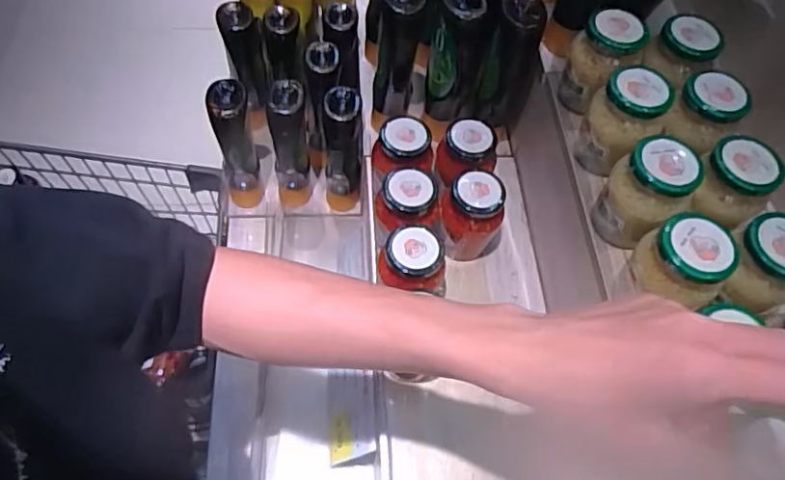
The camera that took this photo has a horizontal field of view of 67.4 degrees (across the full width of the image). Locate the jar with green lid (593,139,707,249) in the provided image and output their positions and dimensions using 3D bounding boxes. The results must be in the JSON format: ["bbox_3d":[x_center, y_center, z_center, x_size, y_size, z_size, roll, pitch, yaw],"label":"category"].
[{"bbox_3d":[0.225,-0.041,0.524,0.064,0.099,0.059,37,63,16],"label":"jar with green lid"}]

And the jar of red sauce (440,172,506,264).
[{"bbox_3d":[0.090,-0.026,0.673,0.075,0.102,0.065,19,59,7],"label":"jar of red sauce"}]

